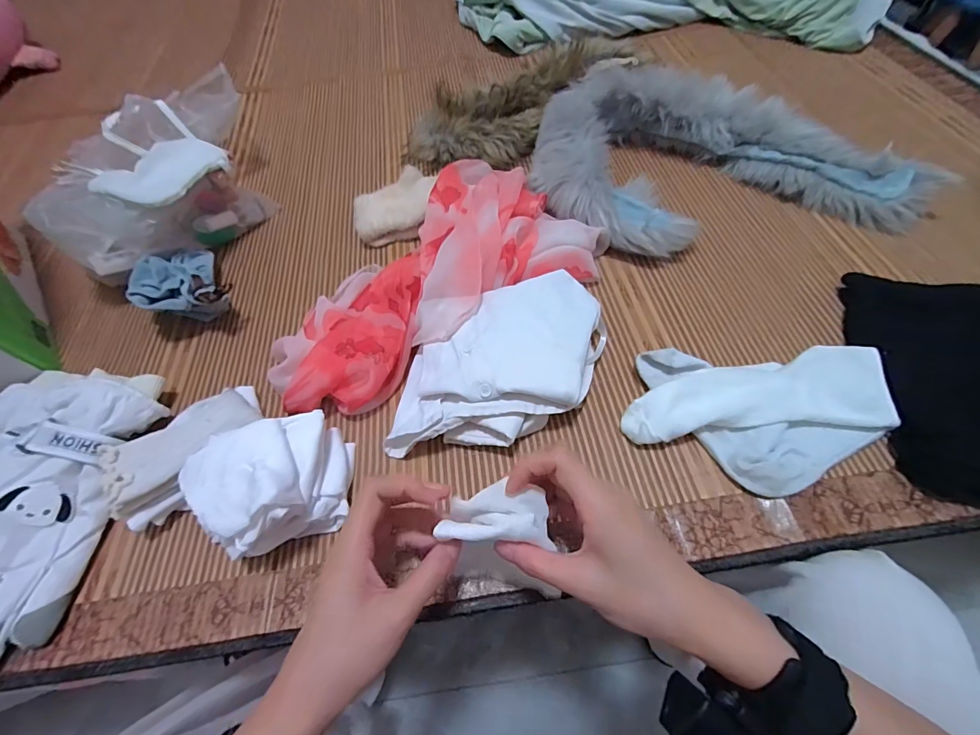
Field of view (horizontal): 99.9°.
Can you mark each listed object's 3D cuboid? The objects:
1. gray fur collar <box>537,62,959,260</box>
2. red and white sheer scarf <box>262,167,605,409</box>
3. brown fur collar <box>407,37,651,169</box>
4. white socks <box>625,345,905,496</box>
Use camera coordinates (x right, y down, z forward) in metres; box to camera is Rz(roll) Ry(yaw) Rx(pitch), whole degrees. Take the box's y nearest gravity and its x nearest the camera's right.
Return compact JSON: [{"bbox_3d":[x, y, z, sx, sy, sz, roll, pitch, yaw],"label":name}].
[{"bbox_3d":[0.278,-0.271,0.525,0.437,0.076,0.283,-7,59,0],"label":"gray fur collar"},{"bbox_3d":[-0.077,-0.119,0.469,0.386,0.049,0.234,-31,62,-14],"label":"red and white sheer scarf"},{"bbox_3d":[0.066,-0.424,0.637,0.408,0.062,0.153,-41,65,-18],"label":"brown fur collar"},{"bbox_3d":[0.231,0.043,0.362,0.221,0.035,0.133,-1,60,4],"label":"white socks"}]

